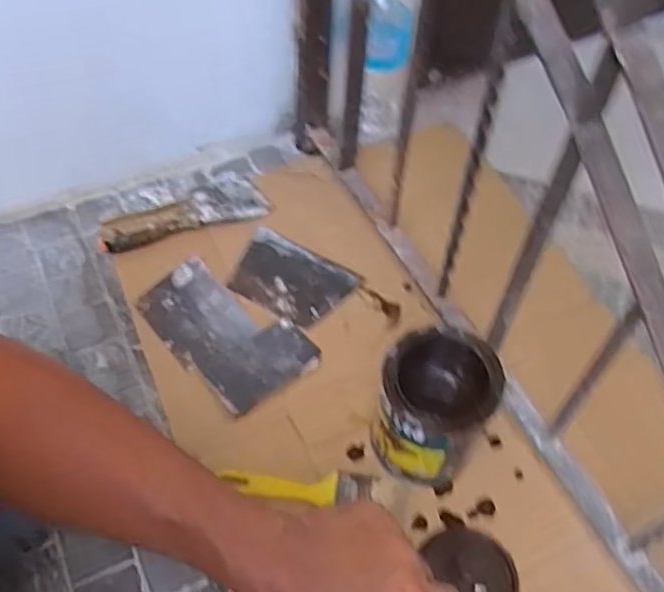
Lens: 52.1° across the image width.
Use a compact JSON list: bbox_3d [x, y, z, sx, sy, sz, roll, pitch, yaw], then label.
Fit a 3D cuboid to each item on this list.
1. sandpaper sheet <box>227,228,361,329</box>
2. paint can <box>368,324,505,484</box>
[{"bbox_3d":[-0.050,-0.018,0.795,0.137,0.007,0.100,26,55,15],"label":"sandpaper sheet"},{"bbox_3d":[0.093,0.107,0.633,0.097,0.132,0.108,21,56,13],"label":"paint can"}]

